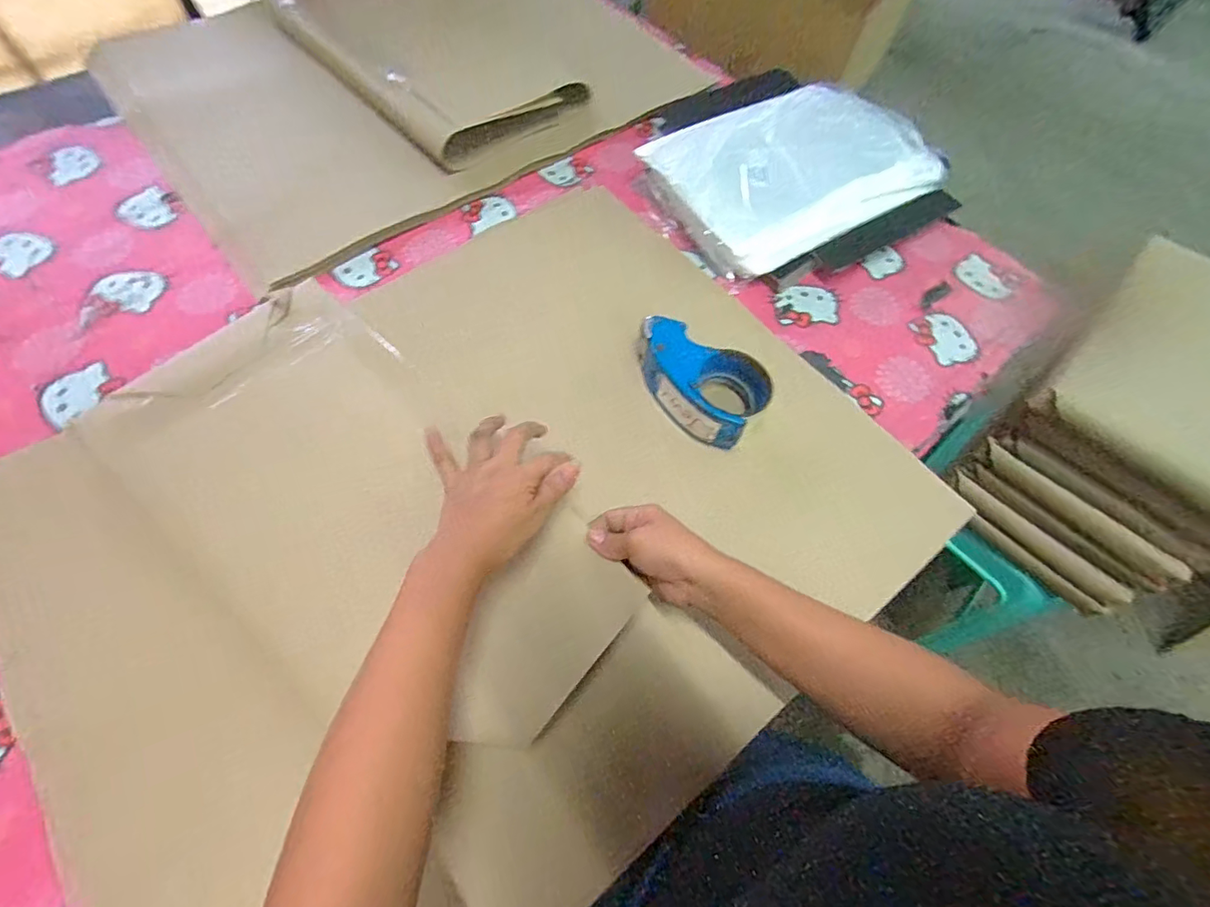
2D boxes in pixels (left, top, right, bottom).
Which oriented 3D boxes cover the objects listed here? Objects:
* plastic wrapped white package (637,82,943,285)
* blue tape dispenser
[{"bbox_3d":[0.261,-0.380,0.698,0.383,0.065,0.238,-24,68,-14],"label":"plastic wrapped white package"},{"bbox_3d":[0.093,-0.077,0.541,0.152,0.060,0.085,37,67,14],"label":"blue tape dispenser"}]

